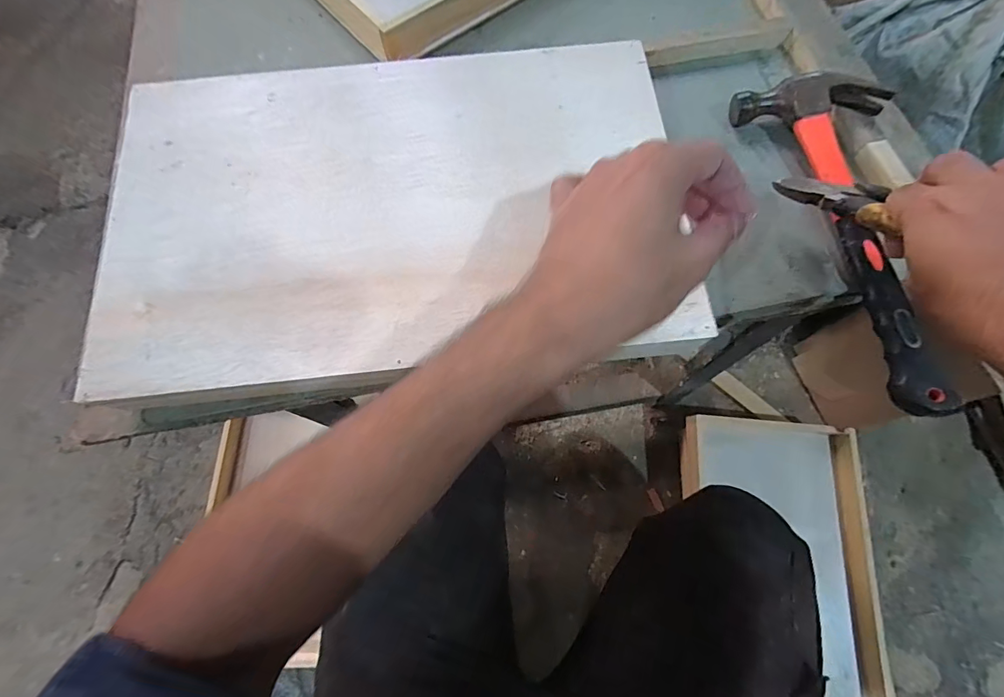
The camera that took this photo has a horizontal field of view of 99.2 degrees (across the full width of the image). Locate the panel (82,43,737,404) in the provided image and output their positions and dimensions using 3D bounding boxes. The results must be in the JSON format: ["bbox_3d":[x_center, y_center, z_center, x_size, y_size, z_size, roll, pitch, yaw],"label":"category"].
[{"bbox_3d":[-0.072,-0.097,0.288,0.374,0.010,0.233,-5,74,-1],"label":"panel"}]

